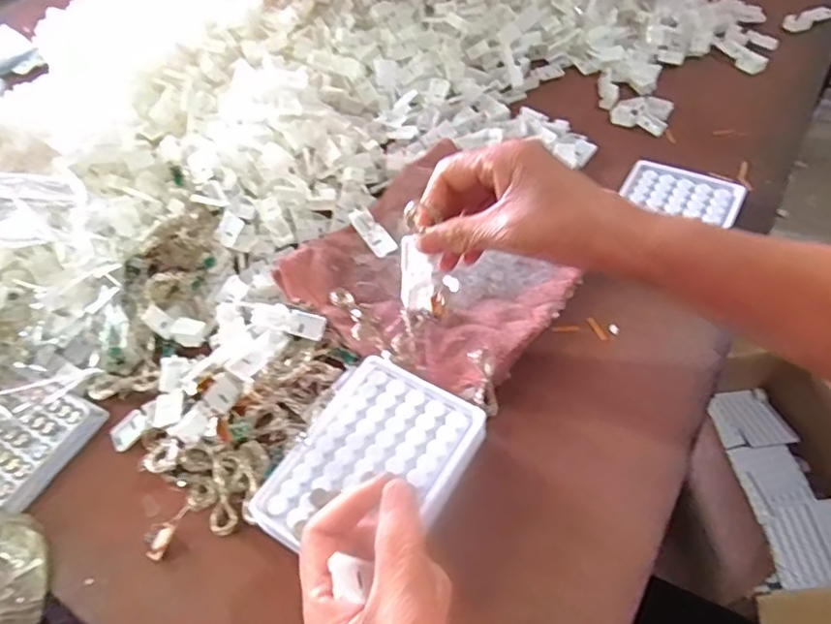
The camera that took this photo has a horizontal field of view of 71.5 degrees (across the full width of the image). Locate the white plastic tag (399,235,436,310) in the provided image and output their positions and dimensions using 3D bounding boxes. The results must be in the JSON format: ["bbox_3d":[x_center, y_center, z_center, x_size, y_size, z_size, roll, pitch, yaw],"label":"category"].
[{"bbox_3d":[0.001,-0.025,0.360,0.021,0.046,0.005,0,17,3],"label":"white plastic tag"}]

